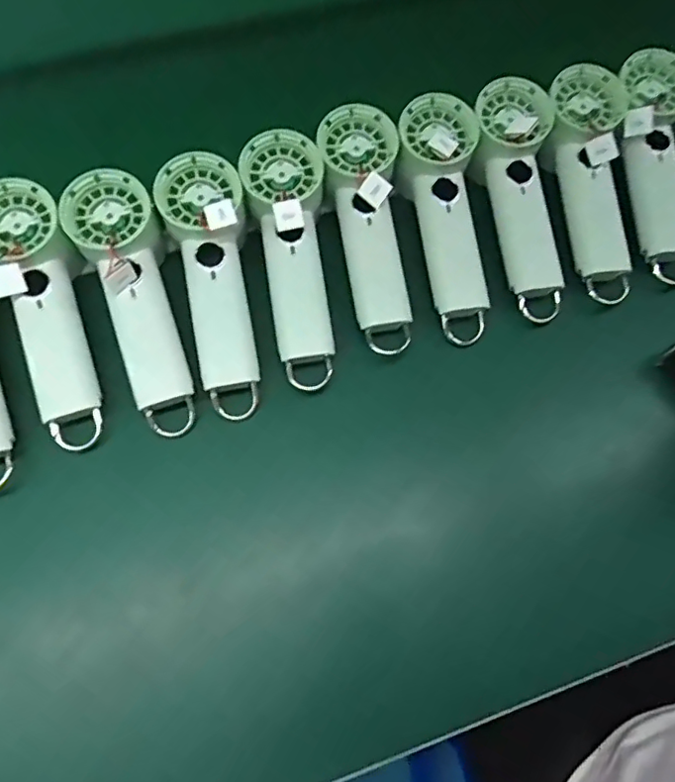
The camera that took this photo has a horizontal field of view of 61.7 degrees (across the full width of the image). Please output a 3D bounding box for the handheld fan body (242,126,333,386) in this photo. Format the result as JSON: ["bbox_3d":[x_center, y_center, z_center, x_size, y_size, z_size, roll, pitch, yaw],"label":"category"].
[{"bbox_3d":[-0.034,-0.102,0.442,0.065,0.045,0.202,-6,86,-5],"label":"handheld fan body"}]

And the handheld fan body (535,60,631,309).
[{"bbox_3d":[0.214,-0.171,0.472,0.058,0.051,0.197,-8,90,-6],"label":"handheld fan body"}]

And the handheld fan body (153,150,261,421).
[{"bbox_3d":[-0.091,-0.080,0.430,0.065,0.042,0.204,-9,87,-6],"label":"handheld fan body"}]

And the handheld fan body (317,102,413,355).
[{"bbox_3d":[0.027,-0.129,0.456,0.064,0.045,0.202,-8,87,-6],"label":"handheld fan body"}]

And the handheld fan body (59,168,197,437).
[{"bbox_3d":[-0.149,-0.065,0.429,0.062,0.058,0.197,-17,86,-9],"label":"handheld fan body"}]

